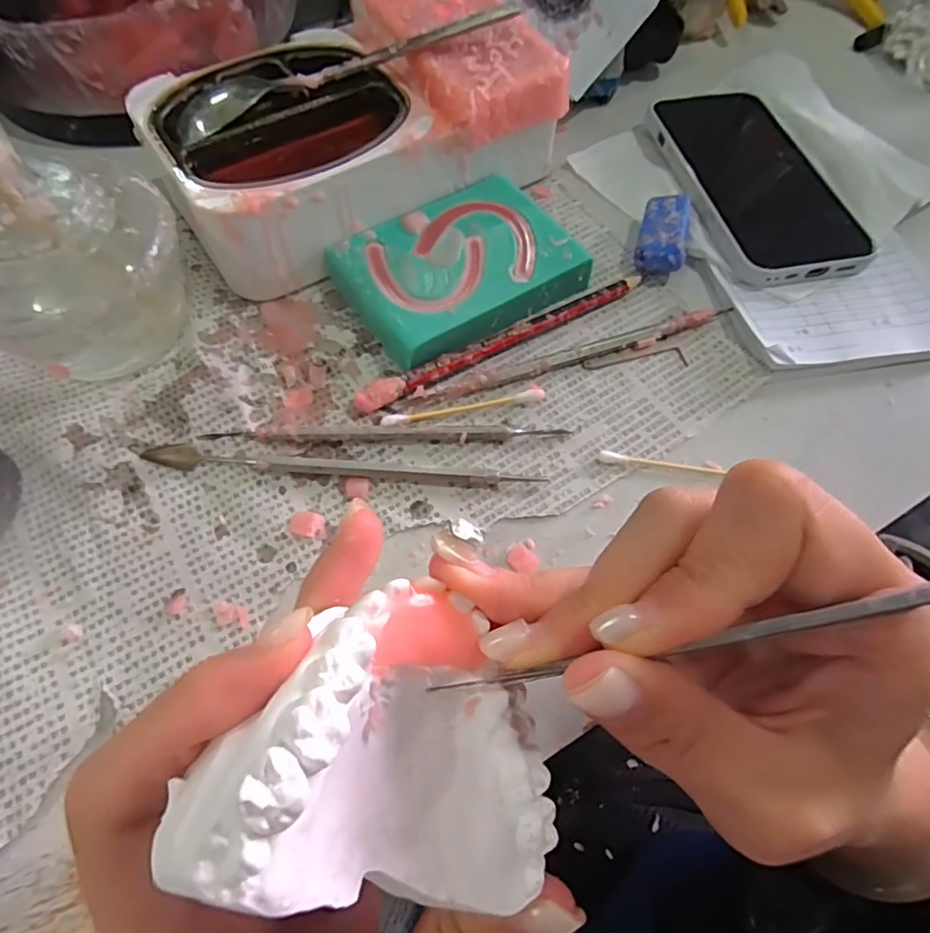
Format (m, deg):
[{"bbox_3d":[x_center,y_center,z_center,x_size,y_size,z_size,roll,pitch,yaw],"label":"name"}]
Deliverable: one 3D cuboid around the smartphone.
[{"bbox_3d":[0.161,-0.161,0.307,0.079,0.014,0.152,-11,65,-7],"label":"smartphone"}]

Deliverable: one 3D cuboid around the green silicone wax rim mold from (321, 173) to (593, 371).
[{"bbox_3d":[-0.003,-0.098,0.271,0.108,0.022,0.076,-32,69,-16],"label":"green silicone wax rim mold"}]

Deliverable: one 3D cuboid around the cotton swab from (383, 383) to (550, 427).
[{"bbox_3d":[0.000,-0.027,0.243,0.073,0.004,0.007,-10,65,-7],"label":"cotton swab"}]

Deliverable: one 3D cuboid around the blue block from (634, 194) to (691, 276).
[{"bbox_3d":[0.103,-0.119,0.285,0.023,0.019,0.044,17,65,6],"label":"blue block"}]

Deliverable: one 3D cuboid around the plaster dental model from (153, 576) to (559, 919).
[{"bbox_3d":[-0.007,0.055,0.103,0.054,0.046,0.058,26,65,14],"label":"plaster dental model"}]

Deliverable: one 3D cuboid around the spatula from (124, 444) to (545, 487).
[{"bbox_3d":[-0.053,0.000,0.228,0.167,0.006,0.010,5,64,0],"label":"spatula"}]

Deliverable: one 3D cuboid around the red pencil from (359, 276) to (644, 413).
[{"bbox_3d":[0.020,-0.061,0.258,0.154,0.011,0.009,-28,69,-15],"label":"red pencil"}]

